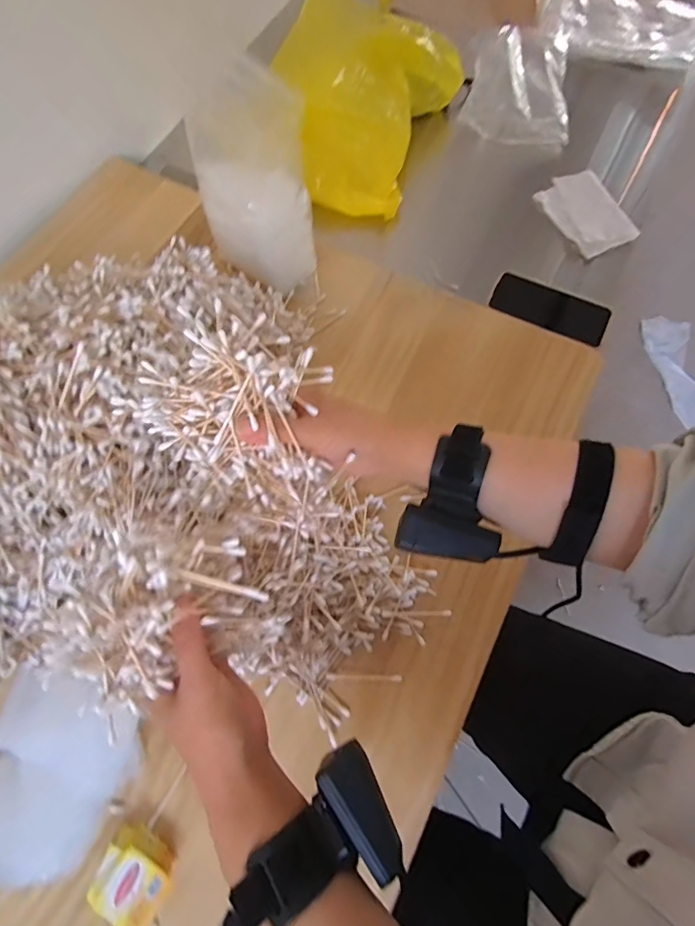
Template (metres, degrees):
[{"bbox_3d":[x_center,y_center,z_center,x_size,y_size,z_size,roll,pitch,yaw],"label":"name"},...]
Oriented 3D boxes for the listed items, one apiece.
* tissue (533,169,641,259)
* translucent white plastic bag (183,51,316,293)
[{"bbox_3d":[0.373,-0.389,0.691,0.096,0.027,0.158,-21,72,-7],"label":"tissue"},{"bbox_3d":[-0.115,-0.316,0.505,0.092,0.208,0.120,-39,75,-13],"label":"translucent white plastic bag"}]

